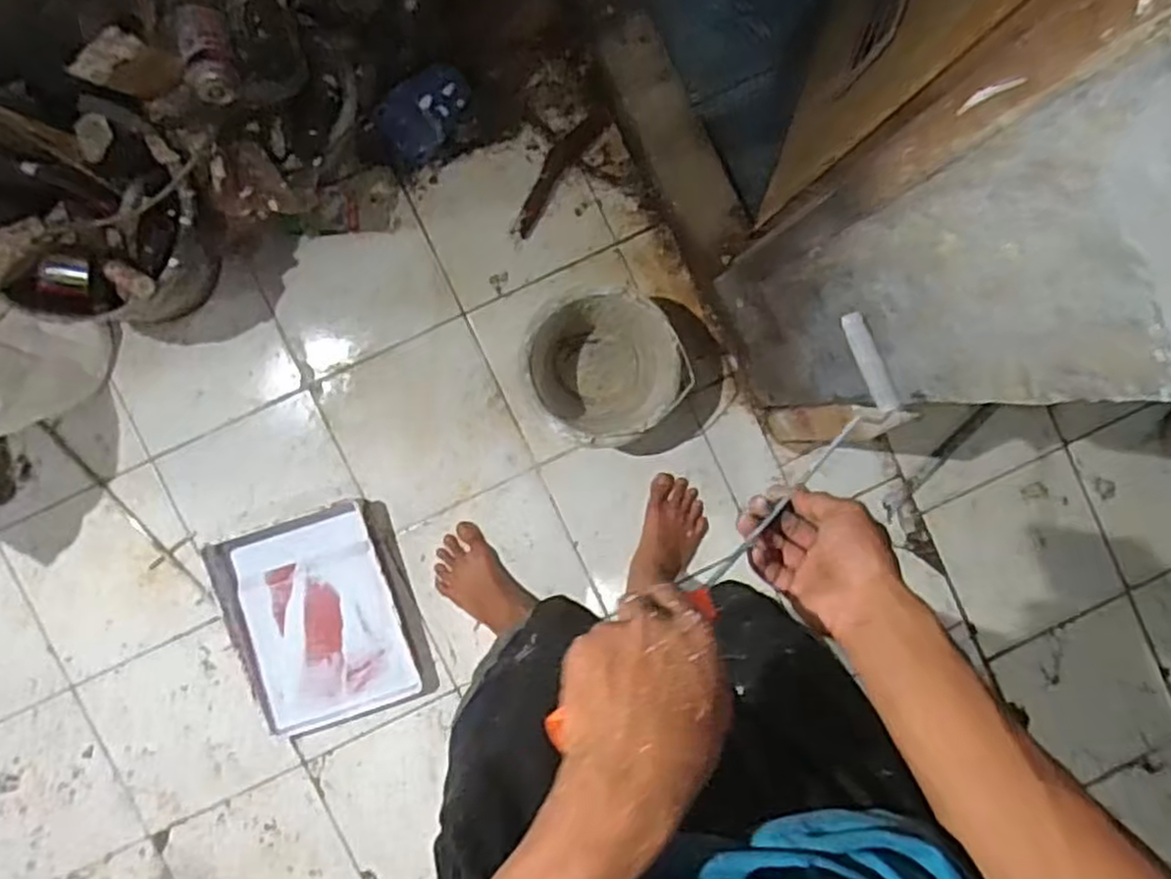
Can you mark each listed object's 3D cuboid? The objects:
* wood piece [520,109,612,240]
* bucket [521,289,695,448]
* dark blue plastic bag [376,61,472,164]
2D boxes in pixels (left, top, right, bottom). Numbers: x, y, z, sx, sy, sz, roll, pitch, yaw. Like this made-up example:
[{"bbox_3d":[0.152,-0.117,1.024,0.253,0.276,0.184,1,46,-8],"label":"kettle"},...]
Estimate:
[{"bbox_3d":[-0.049,-0.475,1.331,0.053,0.027,0.252,37,90,-4],"label":"wood piece"},{"bbox_3d":[0.032,-0.113,1.290,0.260,0.172,0.247,0,92,-3],"label":"bucket"},{"bbox_3d":[-0.260,-0.541,1.258,0.157,0.077,0.101,-40,93,-1],"label":"dark blue plastic bag"}]

